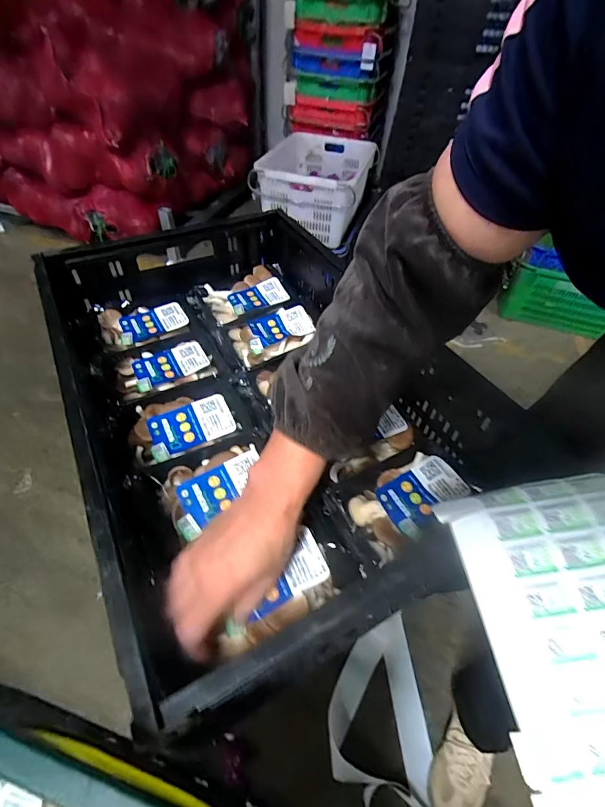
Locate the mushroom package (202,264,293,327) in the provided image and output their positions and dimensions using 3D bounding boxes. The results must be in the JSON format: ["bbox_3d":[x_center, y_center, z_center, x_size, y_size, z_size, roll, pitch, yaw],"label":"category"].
[{"bbox_3d":[-0.095,-0.189,0.687,0.152,0.039,0.110,-31,57,-28],"label":"mushroom package"}]

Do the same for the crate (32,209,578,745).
[{"bbox_3d":[-0.065,-0.036,0.498,0.398,0.152,0.601,-20,53,-21],"label":"crate"}]

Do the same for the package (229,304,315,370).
[{"bbox_3d":[-0.047,-0.113,0.620,0.129,0.039,0.094,-18,52,-20],"label":"package"}]

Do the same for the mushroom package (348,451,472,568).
[{"bbox_3d":[0.112,0.116,0.447,0.113,0.052,0.082,-25,55,-25],"label":"mushroom package"}]

